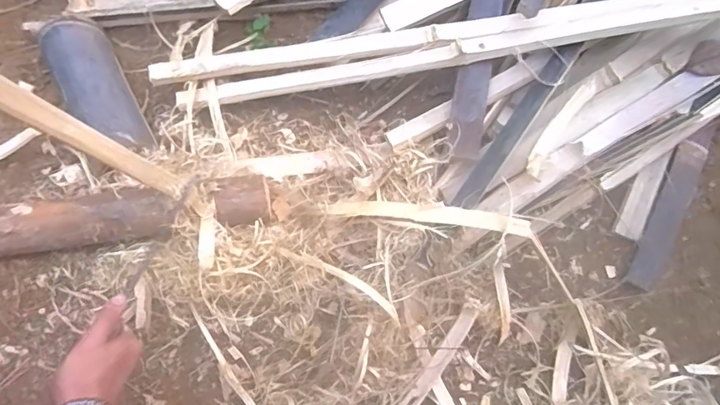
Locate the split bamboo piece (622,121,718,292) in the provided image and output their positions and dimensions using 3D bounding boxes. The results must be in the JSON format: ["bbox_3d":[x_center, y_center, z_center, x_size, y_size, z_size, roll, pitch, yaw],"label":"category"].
[{"bbox_3d":[0.443,0.007,0.688,0.059,0.017,0.257,30,80,-10],"label":"split bamboo piece"}]

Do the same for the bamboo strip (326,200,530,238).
[{"bbox_3d":[0.080,0.014,0.616,0.250,0.012,0.028,5,73,15],"label":"bamboo strip"}]

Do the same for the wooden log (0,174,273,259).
[{"bbox_3d":[-0.420,0.033,0.636,0.596,0.062,0.072,-7,74,-5],"label":"wooden log"}]

